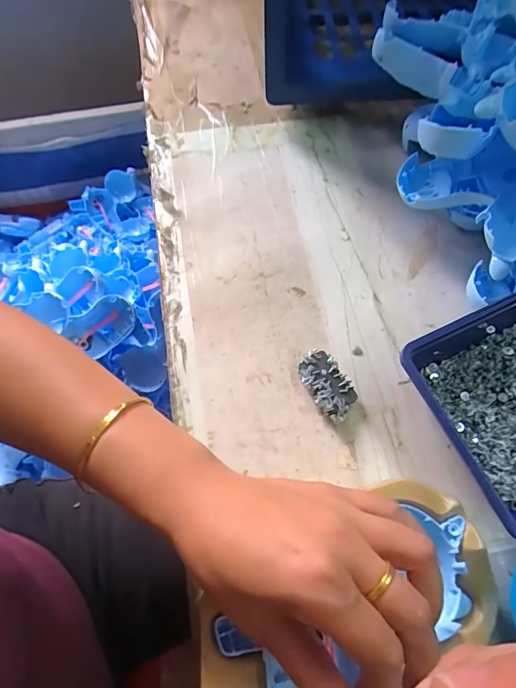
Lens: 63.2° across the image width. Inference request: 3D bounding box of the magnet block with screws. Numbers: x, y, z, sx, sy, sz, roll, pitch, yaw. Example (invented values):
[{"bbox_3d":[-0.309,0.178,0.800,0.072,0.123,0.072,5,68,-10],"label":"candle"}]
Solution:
[{"bbox_3d":[0.056,0.034,0.343,0.032,0.016,0.057,-32,68,-14],"label":"magnet block with screws"}]

